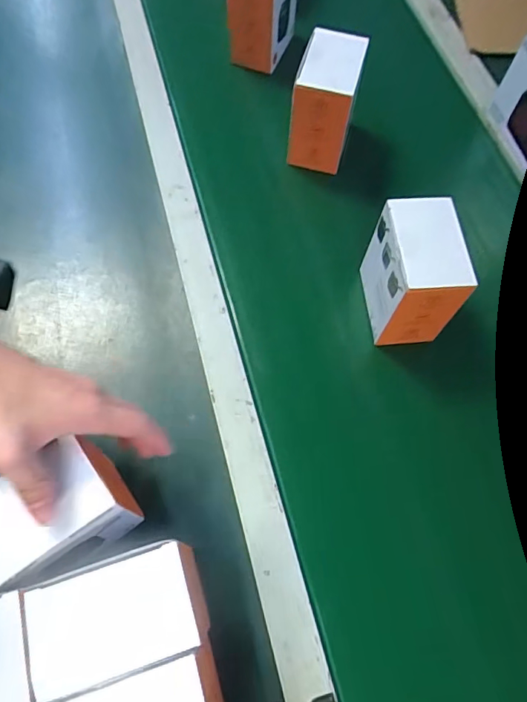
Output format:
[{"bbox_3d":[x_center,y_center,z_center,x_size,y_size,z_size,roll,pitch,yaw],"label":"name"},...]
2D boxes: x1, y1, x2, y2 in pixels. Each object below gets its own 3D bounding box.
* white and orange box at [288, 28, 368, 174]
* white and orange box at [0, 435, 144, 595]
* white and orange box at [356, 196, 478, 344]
[{"bbox_3d":[0.074,-0.287,0.567,0.073,0.112,0.094,14,65,4],"label":"white and orange box"},{"bbox_3d":[-0.153,0.124,0.364,0.105,0.101,0.070,-37,72,-18],"label":"white and orange box"},{"bbox_3d":[0.139,-0.076,0.472,0.069,0.108,0.102,-6,65,-6],"label":"white and orange box"}]

